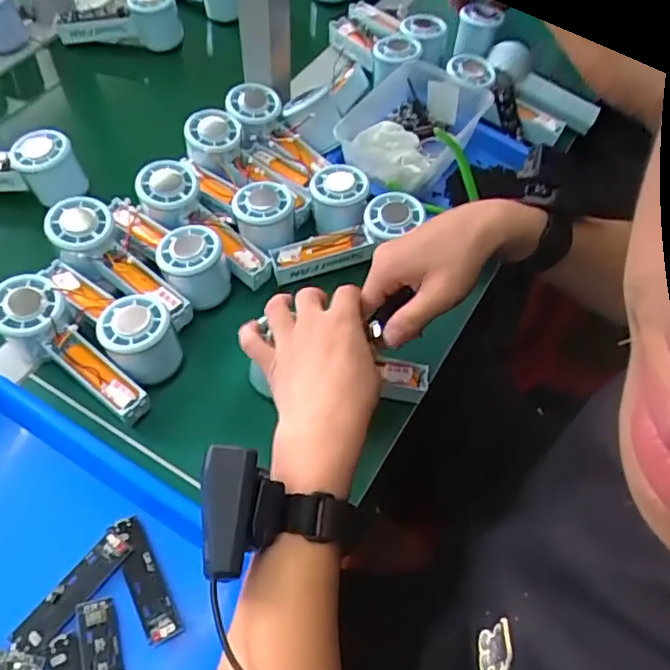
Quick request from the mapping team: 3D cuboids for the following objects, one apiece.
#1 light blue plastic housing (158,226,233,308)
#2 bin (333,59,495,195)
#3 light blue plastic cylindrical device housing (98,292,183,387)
[{"bbox_3d":[-0.129,-0.058,0.558,0.056,0.071,0.056,2,57,-3],"label":"light blue plastic housing"},{"bbox_3d":[0.082,-0.219,0.654,0.121,0.054,0.167,36,62,18],"label":"bin"},{"bbox_3d":[-0.165,0.005,0.514,0.056,0.069,0.057,2,57,-3],"label":"light blue plastic cylindrical device housing"}]

